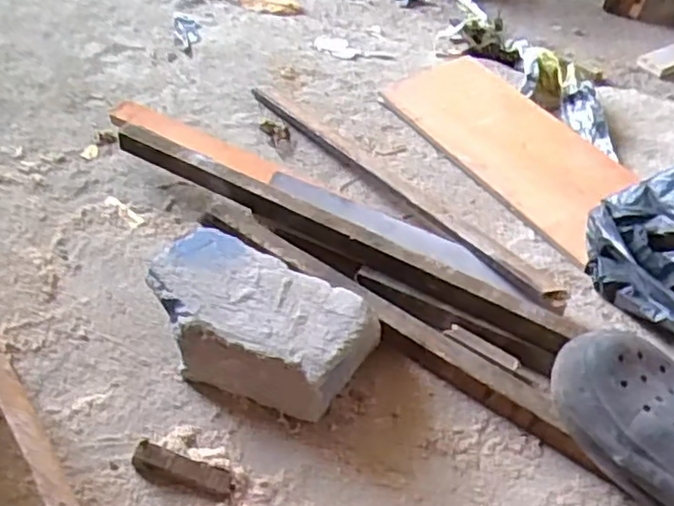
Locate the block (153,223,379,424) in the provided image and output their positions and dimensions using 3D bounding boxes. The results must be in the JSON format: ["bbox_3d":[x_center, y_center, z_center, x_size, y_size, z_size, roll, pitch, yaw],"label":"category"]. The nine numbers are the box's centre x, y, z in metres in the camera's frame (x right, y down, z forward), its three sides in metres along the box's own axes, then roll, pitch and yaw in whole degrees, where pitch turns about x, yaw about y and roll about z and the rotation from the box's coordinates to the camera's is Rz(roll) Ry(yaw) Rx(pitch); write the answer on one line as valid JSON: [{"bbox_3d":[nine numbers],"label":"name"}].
[{"bbox_3d":[-0.076,0.070,0.681,0.207,0.081,0.115,22,48,14],"label":"block"}]

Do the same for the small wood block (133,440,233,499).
[{"bbox_3d":[-0.131,0.185,0.606,0.085,0.019,0.026,15,47,7],"label":"small wood block"}]

